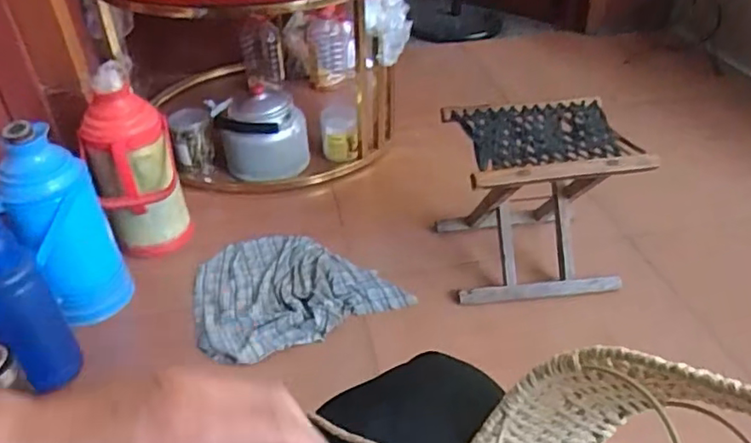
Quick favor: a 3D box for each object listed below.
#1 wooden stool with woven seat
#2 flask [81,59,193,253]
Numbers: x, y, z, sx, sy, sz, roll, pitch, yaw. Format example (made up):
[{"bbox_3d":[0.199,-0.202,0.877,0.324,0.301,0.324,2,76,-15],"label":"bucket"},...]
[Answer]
[{"bbox_3d":[0.299,-0.040,1.146,0.305,0.288,0.248,-5,37,-3],"label":"wooden stool with woven seat"},{"bbox_3d":[-0.474,-0.095,1.176,0.156,0.383,0.146,-18,40,-20],"label":"flask"}]

